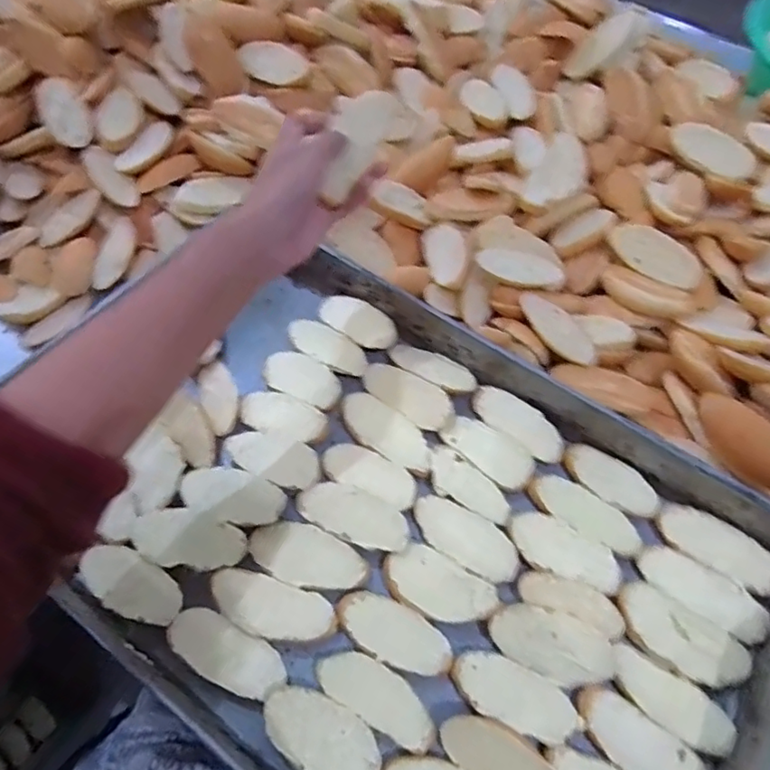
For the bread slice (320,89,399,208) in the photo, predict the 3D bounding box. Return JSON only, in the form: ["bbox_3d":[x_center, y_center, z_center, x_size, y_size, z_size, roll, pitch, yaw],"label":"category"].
[{"bbox_3d":[-0.025,-0.186,0.440,0.041,0.018,0.092,24,88,11],"label":"bread slice"}]

